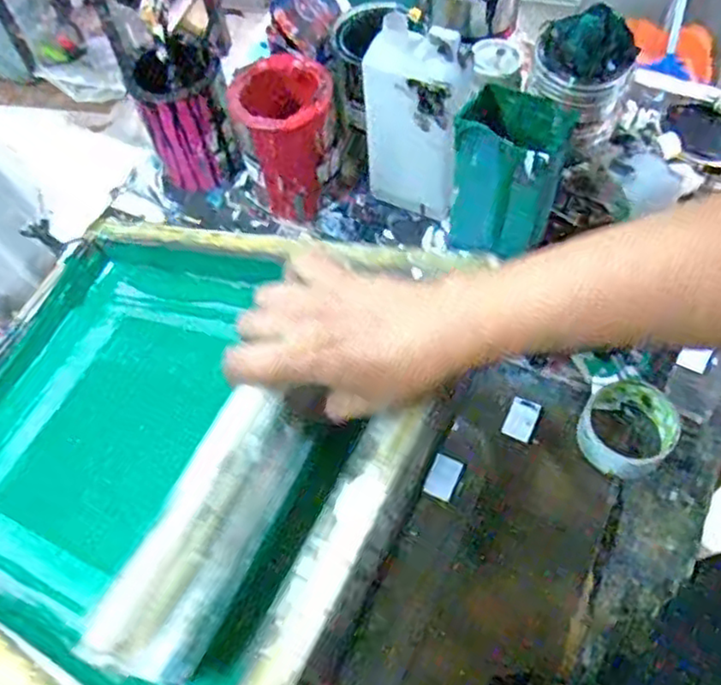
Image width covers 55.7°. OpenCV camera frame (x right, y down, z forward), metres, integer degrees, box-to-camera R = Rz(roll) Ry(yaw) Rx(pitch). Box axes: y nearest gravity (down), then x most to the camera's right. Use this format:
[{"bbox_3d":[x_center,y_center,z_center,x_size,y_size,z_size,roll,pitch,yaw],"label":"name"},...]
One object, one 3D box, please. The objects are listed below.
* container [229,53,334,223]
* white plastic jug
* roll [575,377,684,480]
[{"bbox_3d":[-0.083,-0.228,0.762,0.104,0.138,0.116,-18,61,-6],"label":"container"},{"bbox_3d":[0.060,-0.222,0.705,0.104,0.217,0.058,30,67,19],"label":"white plastic jug"},{"bbox_3d":[0.257,0.079,0.654,0.083,0.039,0.089,-2,60,3],"label":"roll"}]

